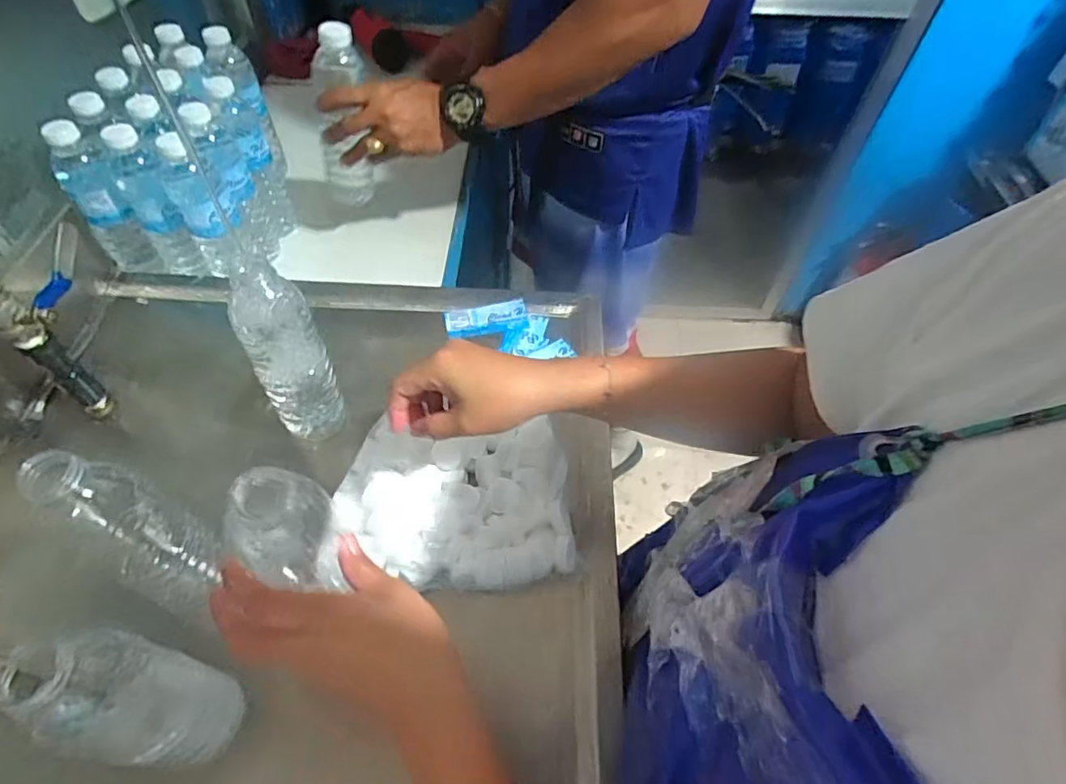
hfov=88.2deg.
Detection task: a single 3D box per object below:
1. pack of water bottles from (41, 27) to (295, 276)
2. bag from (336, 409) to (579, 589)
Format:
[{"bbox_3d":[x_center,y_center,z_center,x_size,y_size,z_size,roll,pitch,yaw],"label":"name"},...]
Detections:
[{"bbox_3d":[-0.423,-0.301,0.705,0.164,0.187,0.289,3,55,0],"label":"pack of water bottles"},{"bbox_3d":[-0.068,0.096,0.492,0.201,0.044,0.143,-3,55,-4],"label":"bag"}]

